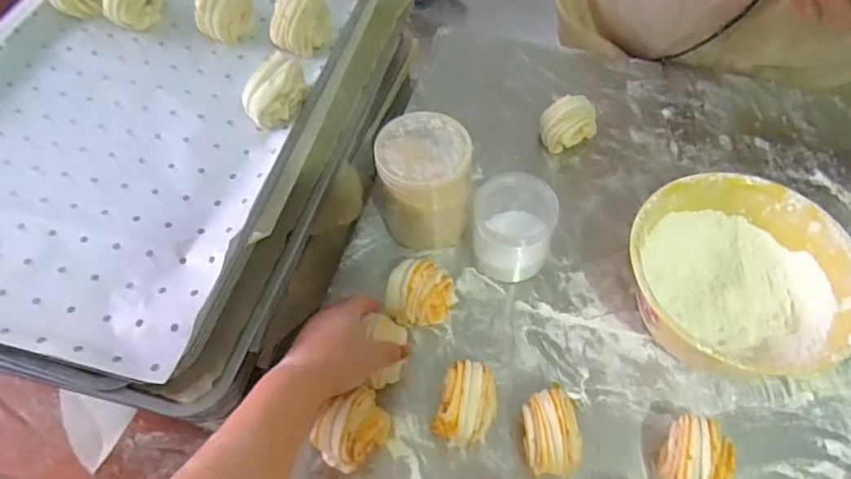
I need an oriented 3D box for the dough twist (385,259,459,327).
[{"bbox_3d":[-0.006,0.058,0.589,0.059,0.053,0.064,-1,57,1],"label":"dough twist"}]

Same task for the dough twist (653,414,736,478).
[{"bbox_3d":[0.223,0.188,0.489,0.058,0.057,0.056,-1,57,1],"label":"dough twist"}]

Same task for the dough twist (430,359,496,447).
[{"bbox_3d":[0.038,0.150,0.523,0.055,0.055,0.068,17,59,12],"label":"dough twist"}]

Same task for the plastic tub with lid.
[{"bbox_3d":[-0.002,-0.058,0.625,0.089,0.123,0.088,-1,57,1],"label":"plastic tub with lid"}]

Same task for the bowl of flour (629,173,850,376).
[{"bbox_3d":[0.296,0.039,0.565,0.195,0.097,0.177,26,62,17],"label":"bowl of flour"}]

